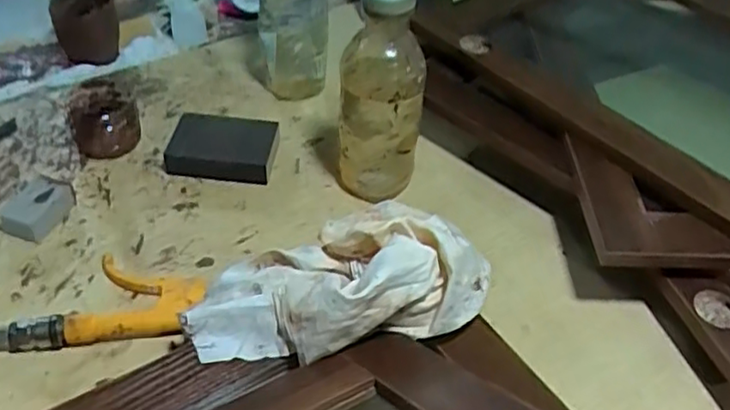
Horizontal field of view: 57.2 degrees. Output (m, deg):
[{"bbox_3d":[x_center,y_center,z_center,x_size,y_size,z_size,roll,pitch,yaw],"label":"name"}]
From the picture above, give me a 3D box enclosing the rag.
[{"bbox_3d":[-0.022,0.059,0.468,0.203,0.068,0.093,-13,43,9],"label":"rag"}]

